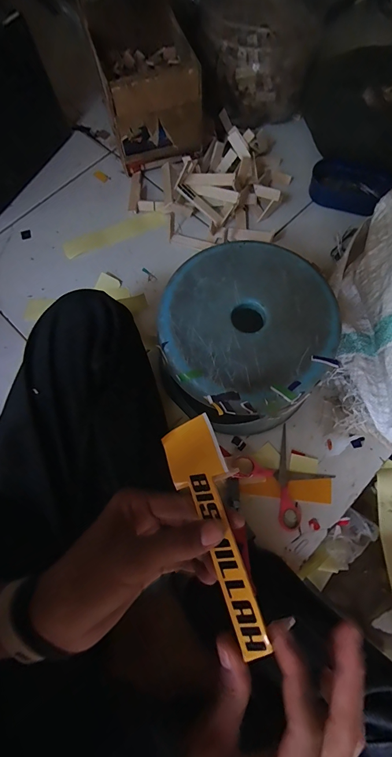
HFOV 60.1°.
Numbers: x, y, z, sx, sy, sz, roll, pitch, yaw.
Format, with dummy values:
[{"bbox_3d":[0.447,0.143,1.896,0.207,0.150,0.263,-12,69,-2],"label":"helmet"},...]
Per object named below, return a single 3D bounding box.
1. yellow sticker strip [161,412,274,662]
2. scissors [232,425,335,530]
[{"bbox_3d":[0.019,0.100,0.240,0.043,0.010,0.153,-28,65,3],"label":"yellow sticker strip"},{"bbox_3d":[0.134,0.146,0.517,0.107,0.007,0.127,-40,76,-13],"label":"scissors"}]

